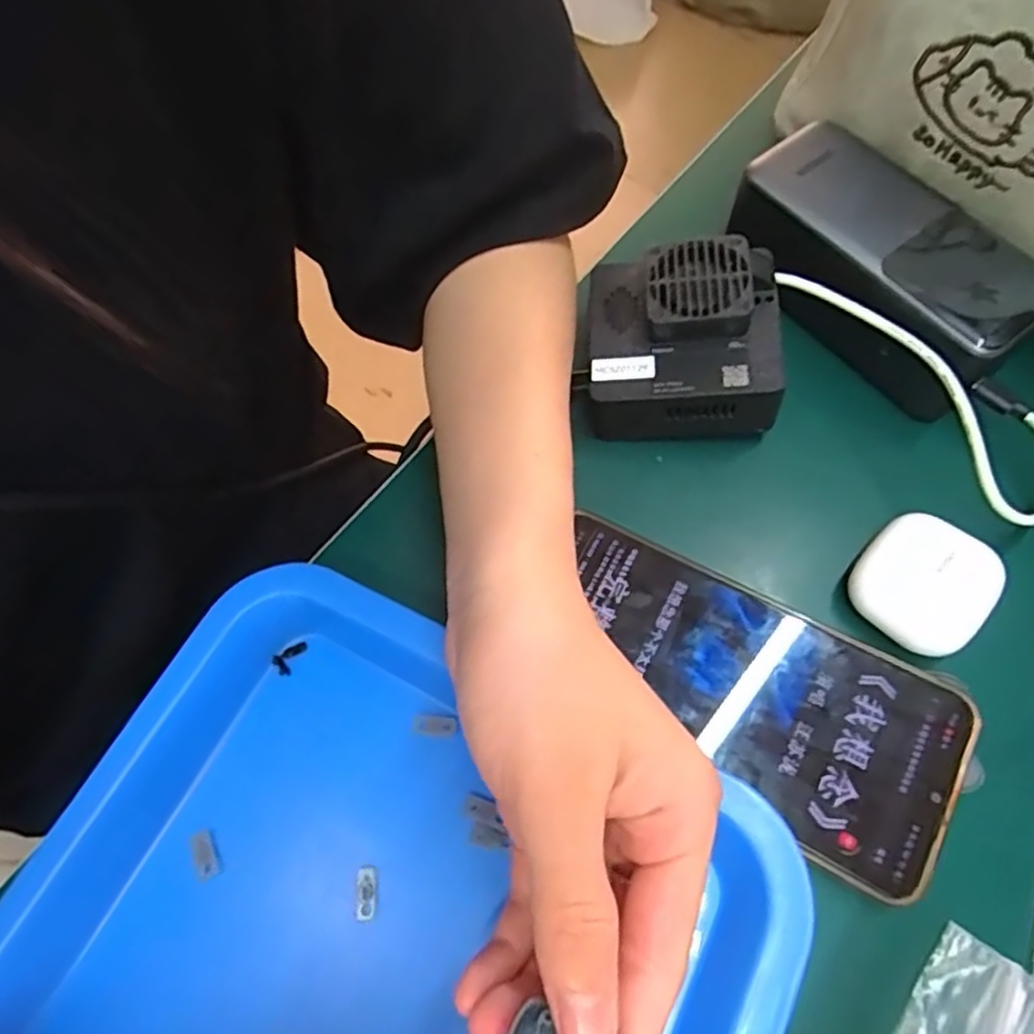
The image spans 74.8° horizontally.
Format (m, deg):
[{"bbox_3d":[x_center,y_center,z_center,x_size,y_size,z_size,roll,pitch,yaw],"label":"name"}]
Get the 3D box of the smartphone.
[{"bbox_3d":[0.079,0.060,0.244,0.150,0.007,0.072,29,72,15],"label":"smartphone"}]

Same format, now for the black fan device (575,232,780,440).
[{"bbox_3d":[0.066,-0.076,0.284,0.078,0.048,0.068,2,67,4],"label":"black fan device"}]

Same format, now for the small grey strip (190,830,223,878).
[{"bbox_3d":[-0.111,0.120,0.241,0.009,0.004,0.015,-28,69,-10],"label":"small grey strip"}]

